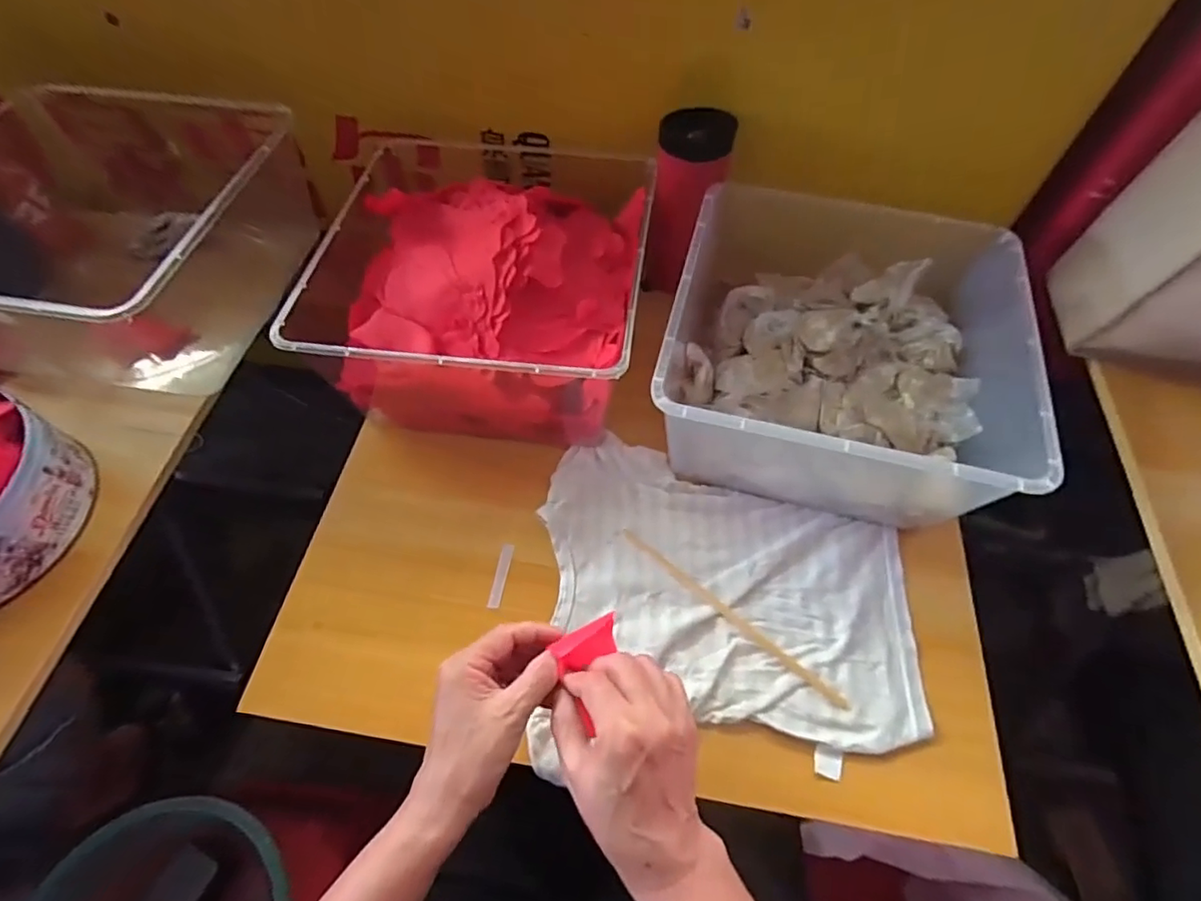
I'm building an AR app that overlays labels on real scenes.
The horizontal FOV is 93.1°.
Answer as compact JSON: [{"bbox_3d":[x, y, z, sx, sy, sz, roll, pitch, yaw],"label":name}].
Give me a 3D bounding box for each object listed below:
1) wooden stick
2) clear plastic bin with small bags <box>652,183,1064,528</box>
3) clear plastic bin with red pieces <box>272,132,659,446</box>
[{"bbox_3d":[0.109,0.139,0.488,0.226,0.004,0.011,37,66,19],"label":"wooden stick"},{"bbox_3d":[0.223,-0.115,0.560,0.304,0.134,0.331,15,61,9],"label":"clear plastic bin with small bags"},{"bbox_3d":[-0.109,-0.143,0.577,0.292,0.142,0.254,7,60,4],"label":"clear plastic bin with red pieces"}]

